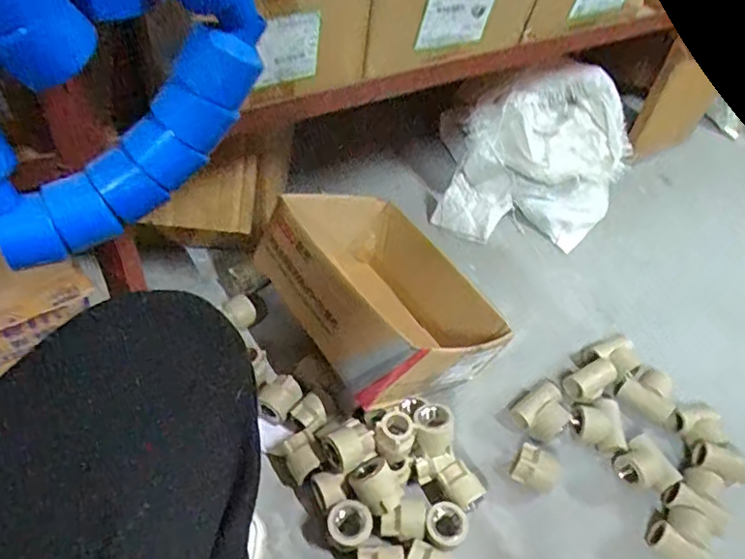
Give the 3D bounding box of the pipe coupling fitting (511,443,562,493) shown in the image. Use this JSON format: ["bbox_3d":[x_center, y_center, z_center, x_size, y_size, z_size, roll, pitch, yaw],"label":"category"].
[{"bbox_3d":[0.196,0.226,0.689,0.052,0.040,0.050,26,52,19],"label":"pipe coupling fitting"}]

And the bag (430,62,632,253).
[{"bbox_3d":[0.260,-0.190,0.927,0.287,0.224,0.156,8,49,-2],"label":"bag"}]

